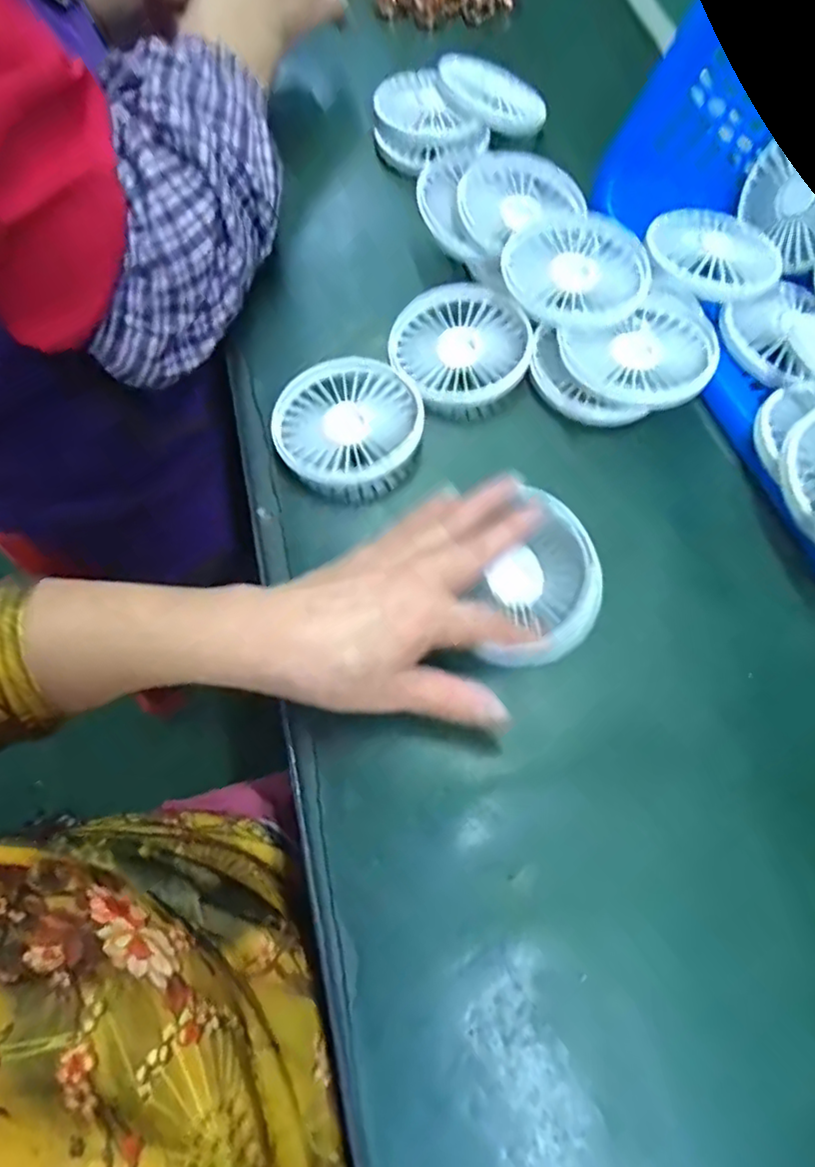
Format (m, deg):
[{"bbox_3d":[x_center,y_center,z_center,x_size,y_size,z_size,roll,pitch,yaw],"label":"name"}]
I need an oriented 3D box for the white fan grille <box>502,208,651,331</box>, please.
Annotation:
[{"bbox_3d":[0.109,-0.200,0.392,0.088,0.014,0.088,0,64,1],"label":"white fan grille"}]

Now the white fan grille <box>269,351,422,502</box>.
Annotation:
[{"bbox_3d":[-0.036,-0.095,0.377,0.085,0.023,0.090,0,64,1],"label":"white fan grille"}]

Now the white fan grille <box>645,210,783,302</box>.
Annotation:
[{"bbox_3d":[0.201,-0.219,0.407,0.083,0.008,0.081,17,65,9],"label":"white fan grille"}]

